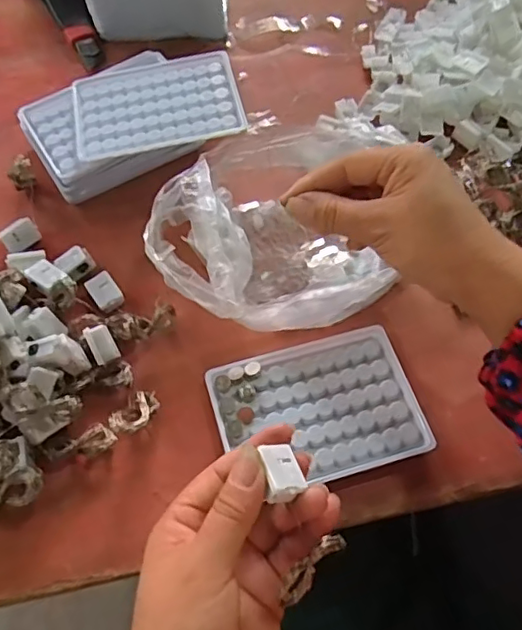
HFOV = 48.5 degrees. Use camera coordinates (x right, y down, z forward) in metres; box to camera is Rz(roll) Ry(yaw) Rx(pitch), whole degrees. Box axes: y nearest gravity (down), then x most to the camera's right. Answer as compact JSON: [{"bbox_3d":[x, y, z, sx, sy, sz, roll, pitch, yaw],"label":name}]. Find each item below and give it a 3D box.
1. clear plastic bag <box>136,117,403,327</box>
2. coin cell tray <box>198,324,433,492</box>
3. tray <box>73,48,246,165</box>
[{"bbox_3d":[0.023,-0.070,0.434,0.204,0.052,0.160,-35,66,-18],"label":"clear plastic bag"},{"bbox_3d":[0.037,0.061,0.384,0.129,0.014,0.093,-14,61,-7],"label":"coin cell tray"},{"bbox_3d":[-0.083,-0.170,0.461,0.129,0.012,0.091,-11,62,-6],"label":"tray"}]

